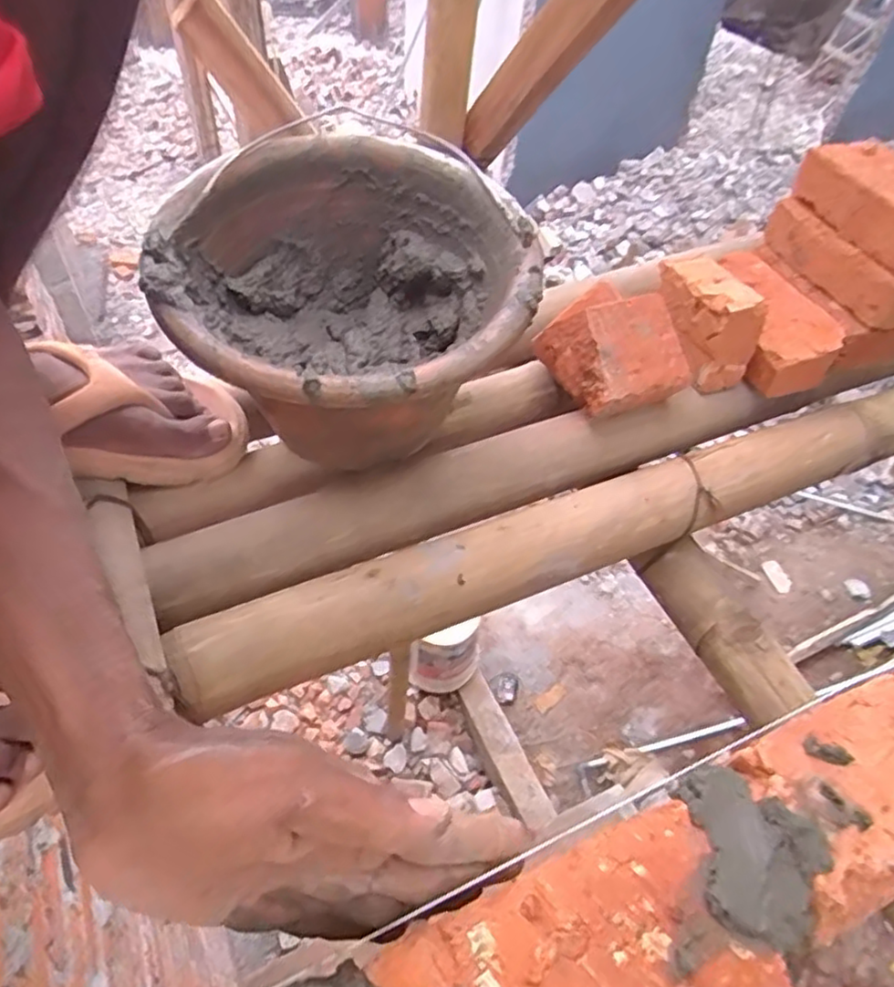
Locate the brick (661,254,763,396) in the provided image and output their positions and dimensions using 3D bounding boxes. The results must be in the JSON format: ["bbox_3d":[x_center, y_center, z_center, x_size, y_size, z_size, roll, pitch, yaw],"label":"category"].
[{"bbox_3d":[0.224,-0.153,0.588,0.050,0.078,0.100,-14,52,-16],"label":"brick"}]

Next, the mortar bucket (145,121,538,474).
[{"bbox_3d":[-0.071,-0.127,0.488,0.243,0.152,0.242,2,50,-3],"label":"mortar bucket"}]

